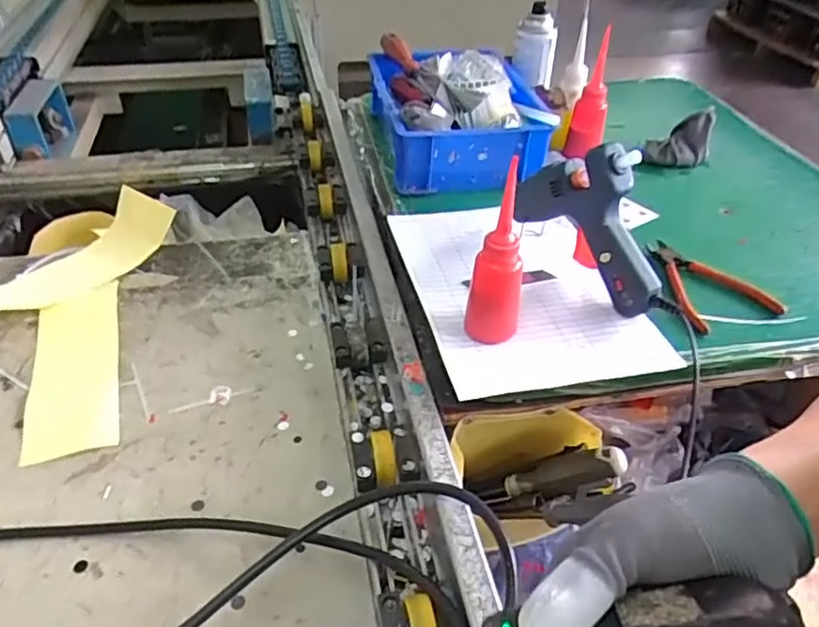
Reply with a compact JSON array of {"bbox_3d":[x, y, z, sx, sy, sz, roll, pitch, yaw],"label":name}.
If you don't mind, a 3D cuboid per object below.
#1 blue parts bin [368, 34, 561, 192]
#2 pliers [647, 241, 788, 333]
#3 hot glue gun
[{"bbox_3d":[0.070,-0.275,0.866,0.218,0.095,0.279,-4,40,-7],"label":"blue parts bin"},{"bbox_3d":[0.309,-0.030,0.632,0.113,0.019,0.136,5,39,4],"label":"pliers"},{"bbox_3d":[0.174,-0.091,0.611,0.030,0.146,0.170,-22,45,-26],"label":"hot glue gun"}]

